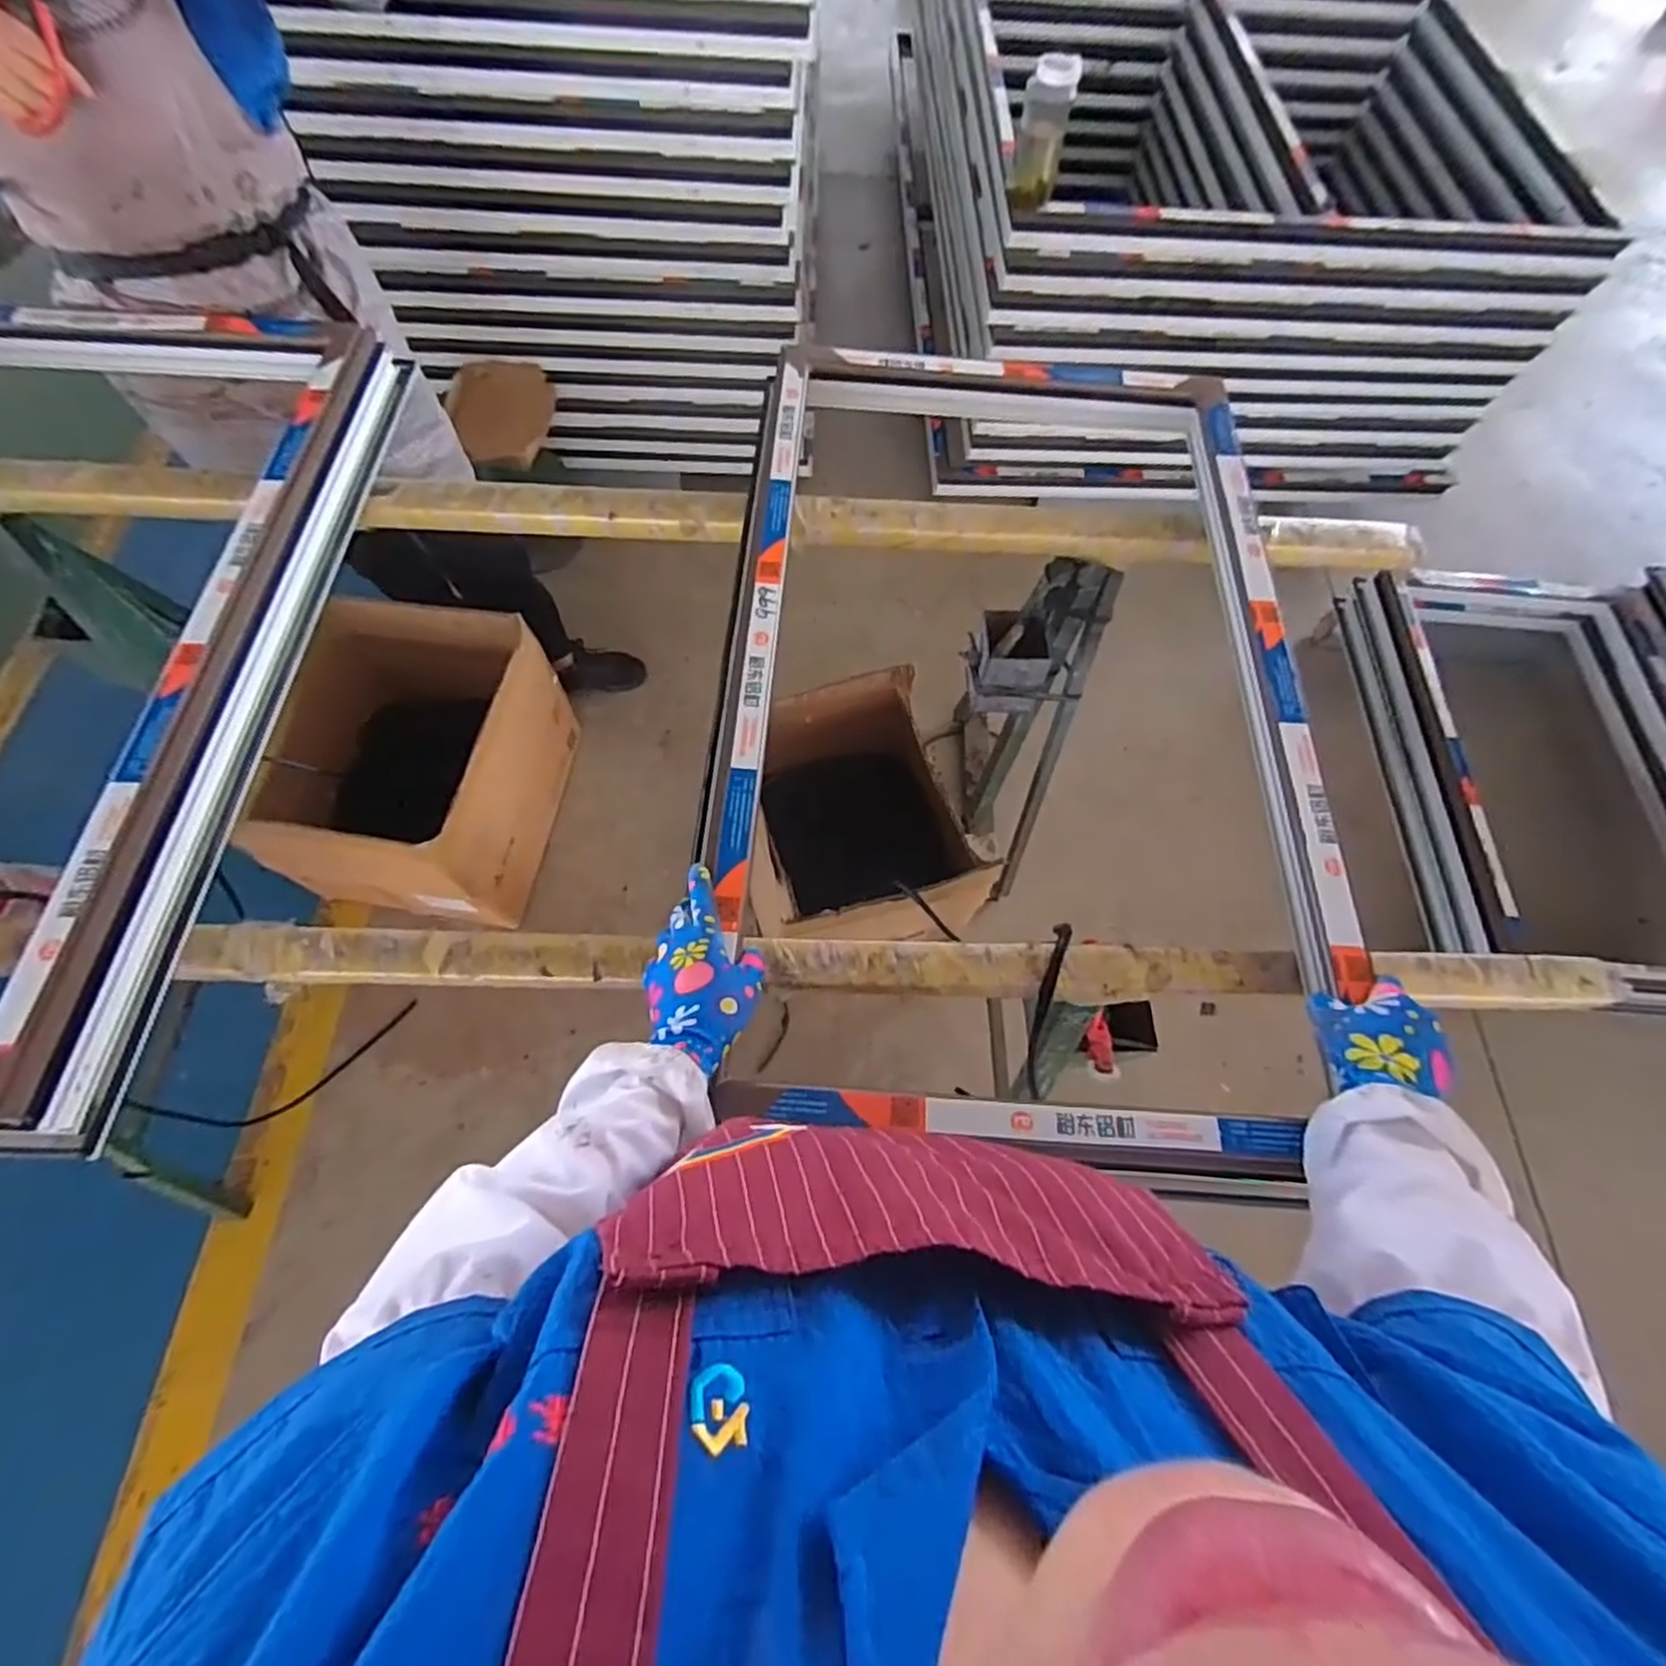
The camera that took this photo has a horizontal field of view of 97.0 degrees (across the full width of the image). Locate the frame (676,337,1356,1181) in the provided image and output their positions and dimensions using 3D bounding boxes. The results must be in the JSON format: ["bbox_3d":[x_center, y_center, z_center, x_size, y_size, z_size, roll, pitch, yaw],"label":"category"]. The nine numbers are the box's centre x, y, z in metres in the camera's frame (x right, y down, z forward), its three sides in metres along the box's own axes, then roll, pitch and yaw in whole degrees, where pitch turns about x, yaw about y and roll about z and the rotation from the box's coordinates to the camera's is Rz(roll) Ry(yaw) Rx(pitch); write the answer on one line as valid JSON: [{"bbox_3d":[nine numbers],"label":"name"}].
[{"bbox_3d":[0.186,-0.181,0.772,0.584,0.101,0.983,5,66,0],"label":"frame"}]

